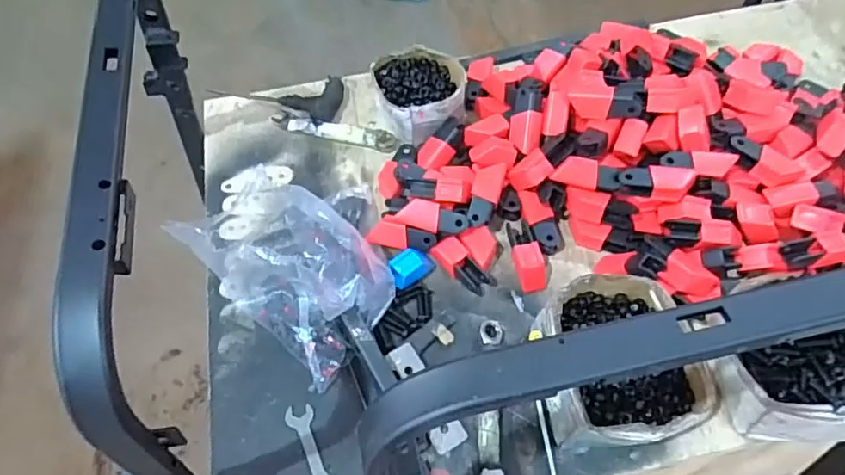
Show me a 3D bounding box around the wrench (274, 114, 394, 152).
[{"bbox_3d":[-0.124,-0.148,0.830,0.176,0.018,0.031,12,59,11],"label":"wrench"}]

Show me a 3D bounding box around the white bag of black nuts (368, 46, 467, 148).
[{"bbox_3d":[0.000,-0.199,0.826,0.128,0.067,0.144,-11,58,-3],"label":"white bag of black nuts"}]

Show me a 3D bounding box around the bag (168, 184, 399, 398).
[{"bbox_3d":[-0.154,0.023,0.681,0.153,0.090,0.268,-41,64,-20],"label":"bag"}]

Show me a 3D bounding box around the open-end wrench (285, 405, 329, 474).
[{"bbox_3d":[-0.115,0.217,0.603,0.028,0.005,0.097,-21,59,-10],"label":"open-end wrench"}]

